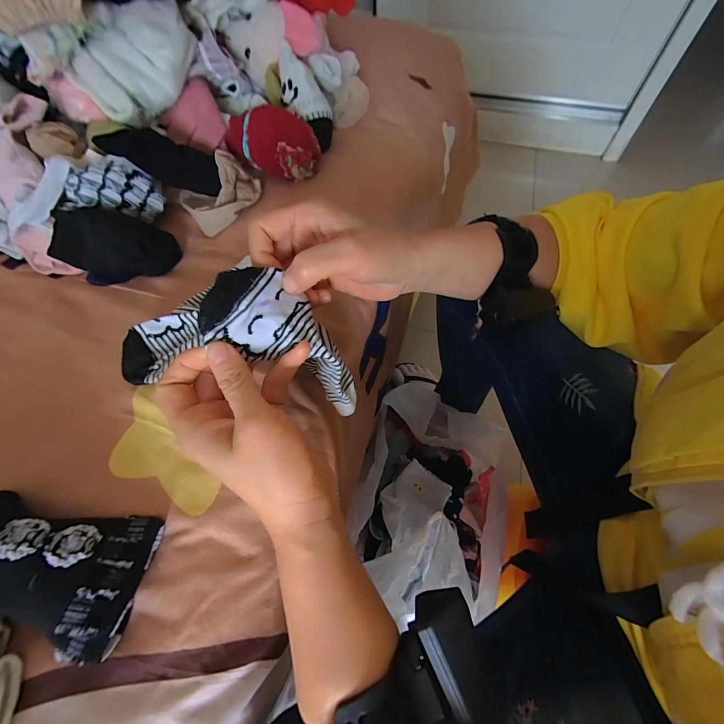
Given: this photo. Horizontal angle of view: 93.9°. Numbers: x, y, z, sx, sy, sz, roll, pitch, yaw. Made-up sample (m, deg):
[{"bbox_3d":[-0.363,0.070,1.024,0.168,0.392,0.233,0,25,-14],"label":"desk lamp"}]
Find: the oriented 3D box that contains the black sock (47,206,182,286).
[{"bbox_3d":[-0.248,-0.119,0.337,0.106,0.049,0.066,3,60,3],"label":"black sock"}]

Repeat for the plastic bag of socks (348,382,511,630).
[{"bbox_3d":[0.112,0.211,0.560,0.217,0.164,0.305,14,61,9],"label":"plastic bag of socks"}]

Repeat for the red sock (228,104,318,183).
[{"bbox_3d":[-0.104,-0.256,0.392,0.104,0.057,0.061,18,61,11],"label":"red sock"}]

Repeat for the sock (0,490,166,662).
[{"bbox_3d":[-0.195,0.121,0.198,0.118,0.052,0.070,6,60,4],"label":"sock"}]

